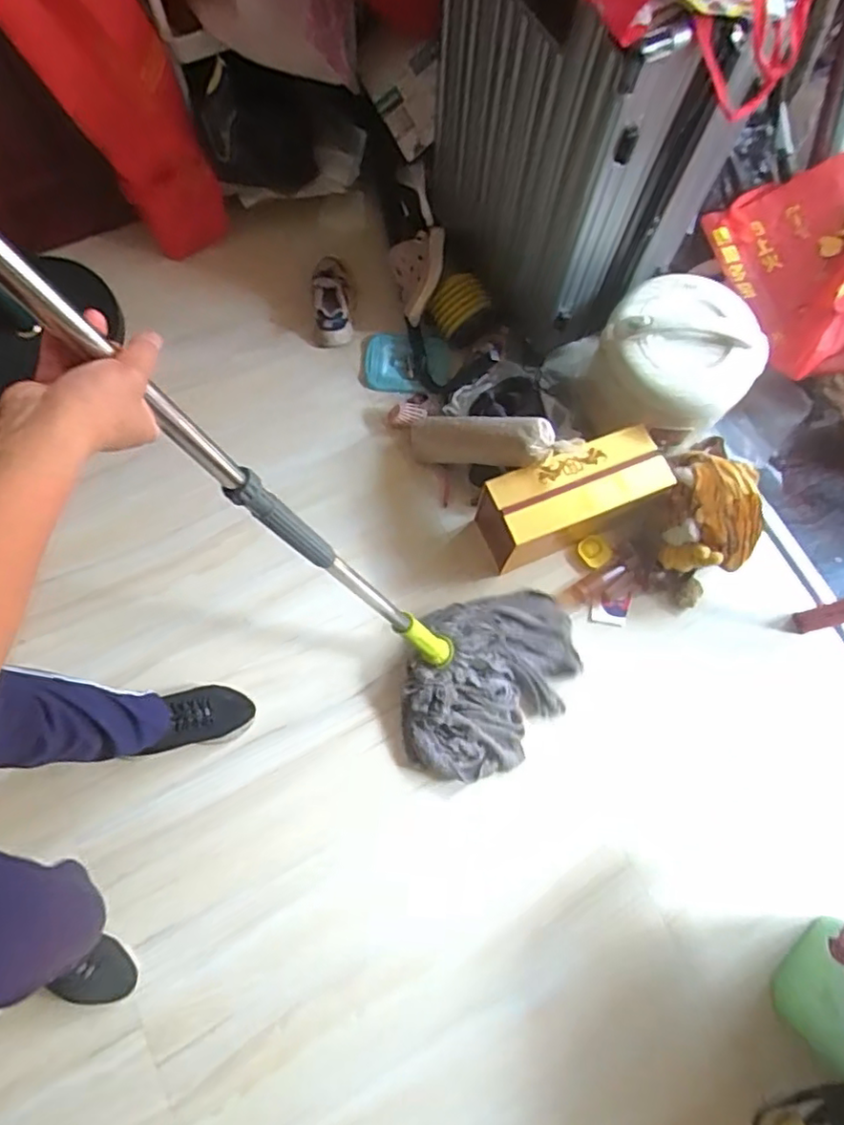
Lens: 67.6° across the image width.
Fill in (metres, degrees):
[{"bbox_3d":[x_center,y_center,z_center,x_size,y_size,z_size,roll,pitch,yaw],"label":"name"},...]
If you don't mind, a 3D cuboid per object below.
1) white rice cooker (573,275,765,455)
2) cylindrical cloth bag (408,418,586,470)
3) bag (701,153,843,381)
[{"bbox_3d":[0.438,-0.343,1.115,0.243,0.219,0.258,1,74,-2],"label":"white rice cooker"},{"bbox_3d":[0.109,-0.214,1.127,0.346,0.085,0.083,11,68,44],"label":"cylindrical cloth bag"},{"bbox_3d":[0.754,-0.557,1.180,0.311,0.188,0.400,-18,75,-7],"label":"bag"}]

